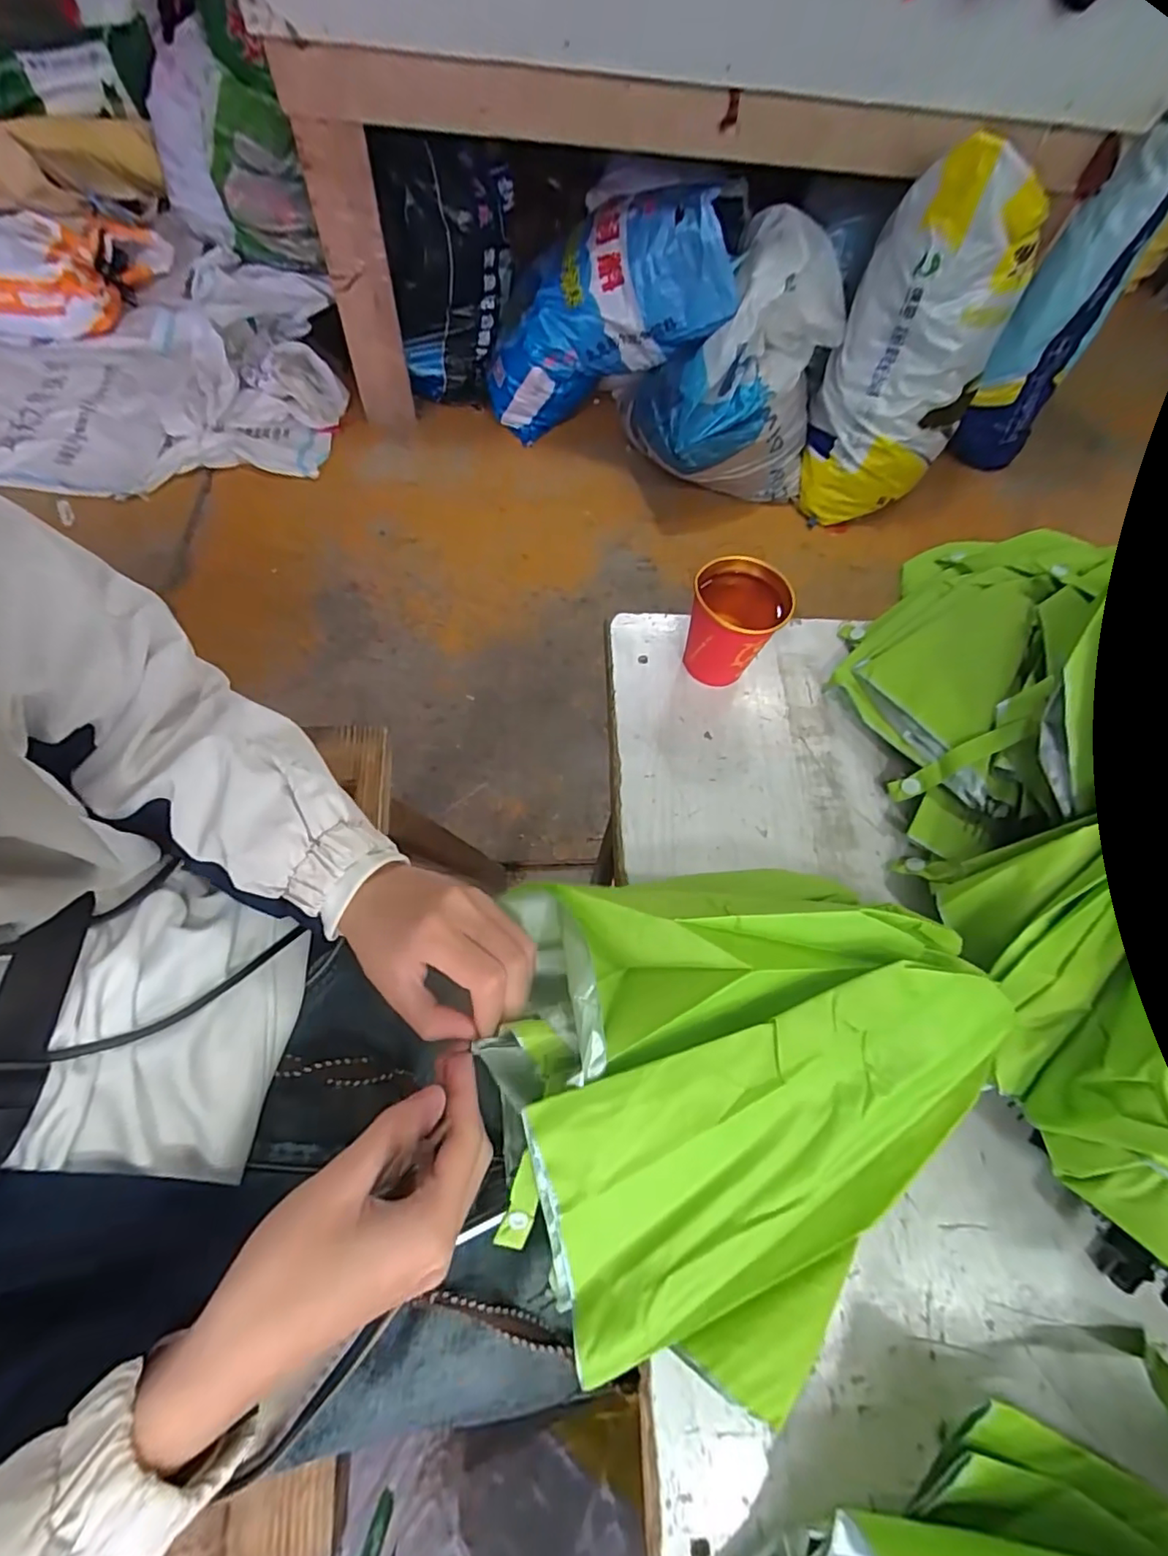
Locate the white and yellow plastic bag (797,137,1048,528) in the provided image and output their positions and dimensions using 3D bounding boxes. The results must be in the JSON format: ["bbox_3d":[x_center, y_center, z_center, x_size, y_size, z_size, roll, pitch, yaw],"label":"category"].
[{"bbox_3d":[0.791,-1.013,1.428,0.354,0.697,0.275,22,64,7],"label":"white and yellow plastic bag"}]

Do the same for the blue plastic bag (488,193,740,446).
[{"bbox_3d":[0.023,-1.201,1.553,0.749,0.323,0.206,-6,54,40],"label":"blue plastic bag"}]

